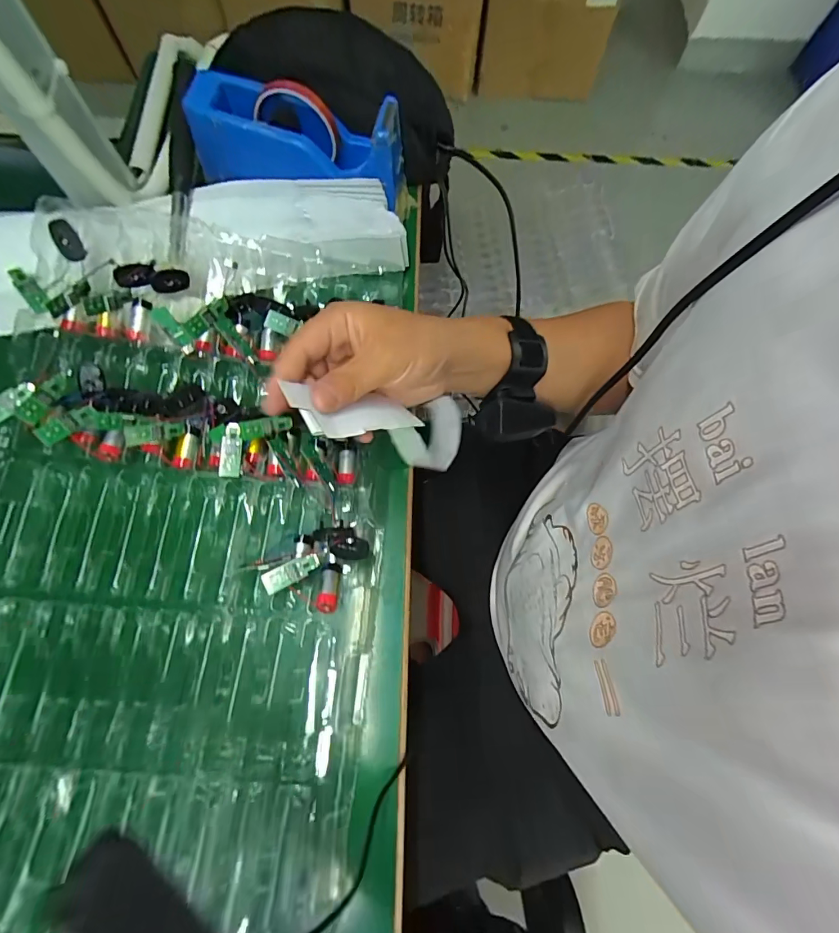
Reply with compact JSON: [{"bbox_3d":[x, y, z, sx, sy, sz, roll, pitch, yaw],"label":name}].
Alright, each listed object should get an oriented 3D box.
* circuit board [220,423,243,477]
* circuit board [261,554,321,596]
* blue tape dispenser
[{"bbox_3d":[-0.155,-0.014,0.363,0.016,0.004,0.044,5,81,-20],"label":"circuit board"},{"bbox_3d":[-0.100,0.081,0.343,0.043,0.006,0.017,-27,95,-15],"label":"circuit board"},{"bbox_3d":[-0.119,-0.322,0.432,0.198,0.068,0.068,7,72,1],"label":"blue tape dispenser"}]

